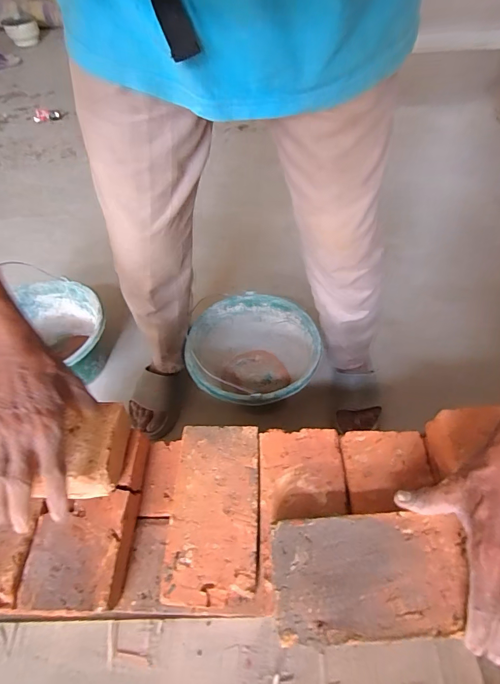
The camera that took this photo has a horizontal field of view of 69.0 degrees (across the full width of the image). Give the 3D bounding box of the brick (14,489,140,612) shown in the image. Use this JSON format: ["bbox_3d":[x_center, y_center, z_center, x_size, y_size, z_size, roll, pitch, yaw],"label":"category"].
[{"bbox_3d":[-0.192,0.235,0.419,0.103,0.046,0.118,0,56,2],"label":"brick"}]

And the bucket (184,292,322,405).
[{"bbox_3d":[0.009,0.045,0.822,0.264,0.180,0.256,-1,56,1],"label":"bucket"}]

